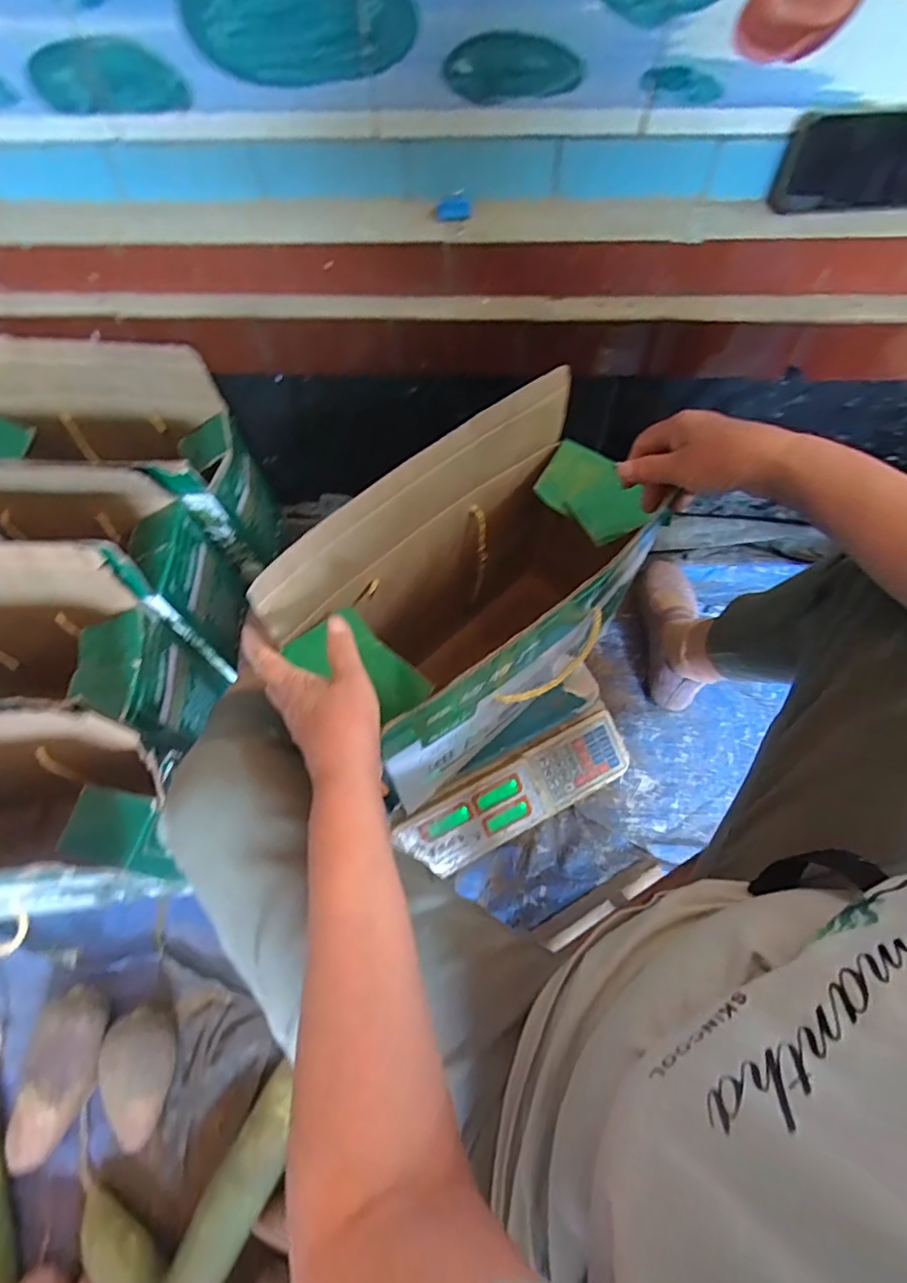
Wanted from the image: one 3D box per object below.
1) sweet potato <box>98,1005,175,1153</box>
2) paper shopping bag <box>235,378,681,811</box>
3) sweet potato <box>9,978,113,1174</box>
[{"bbox_3d":[-0.345,0.478,0.634,0.069,0.062,0.129,-10,64,-3],"label":"sweet potato"},{"bbox_3d":[0.041,-0.021,0.597,0.353,0.354,0.191,-41,70,-17],"label":"paper shopping bag"},{"bbox_3d":[-0.433,0.479,0.636,0.073,0.061,0.163,11,65,6],"label":"sweet potato"}]

